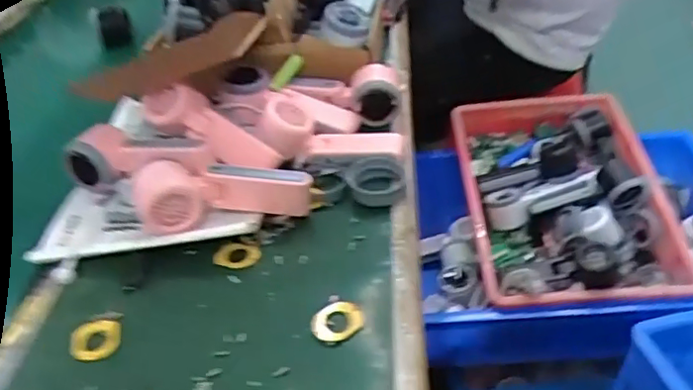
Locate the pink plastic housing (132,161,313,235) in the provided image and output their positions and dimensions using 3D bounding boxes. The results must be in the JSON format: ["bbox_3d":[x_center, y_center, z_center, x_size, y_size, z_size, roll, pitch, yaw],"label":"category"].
[{"bbox_3d":[-0.118,-0.003,0.577,0.159,0.068,0.053,-17,38,-14],"label":"pink plastic housing"}]

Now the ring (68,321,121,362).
[{"bbox_3d":[-0.204,0.118,0.490,0.040,0.007,0.035,-11,37,-4],"label":"ring"}]

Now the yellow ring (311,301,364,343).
[{"bbox_3d":[-0.008,0.100,0.483,0.040,0.007,0.038,-5,37,4],"label":"yellow ring"}]

